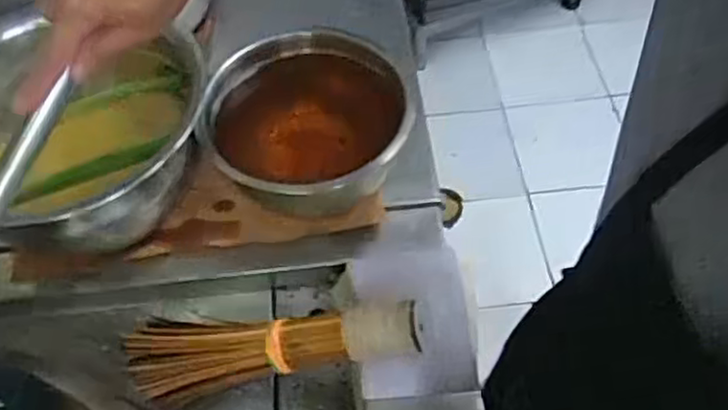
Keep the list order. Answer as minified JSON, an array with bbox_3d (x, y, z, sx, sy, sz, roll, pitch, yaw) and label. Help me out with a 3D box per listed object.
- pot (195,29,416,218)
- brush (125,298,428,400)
[{"bbox_3d":[-0.055,-0.078,0.738,0.204,0.117,0.210,-2,55,3],"label":"pot"},{"bbox_3d":[-0.087,0.123,0.660,0.278,0.050,0.089,-10,53,16],"label":"brush"}]

